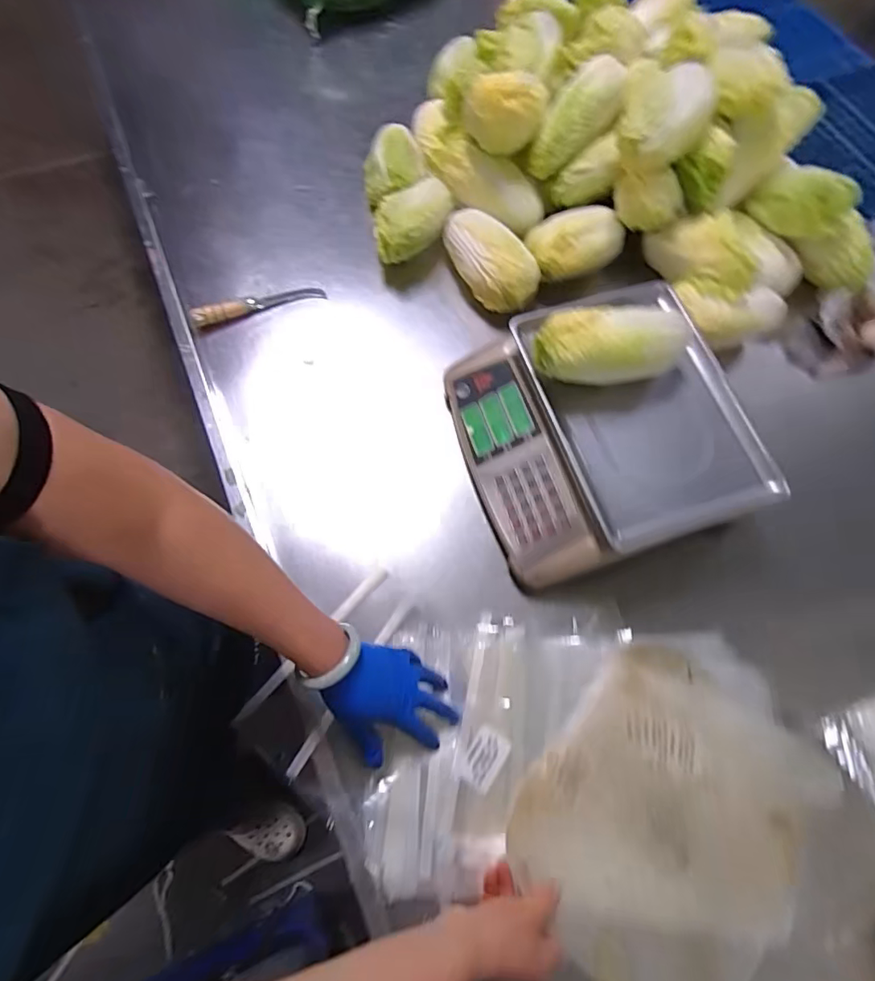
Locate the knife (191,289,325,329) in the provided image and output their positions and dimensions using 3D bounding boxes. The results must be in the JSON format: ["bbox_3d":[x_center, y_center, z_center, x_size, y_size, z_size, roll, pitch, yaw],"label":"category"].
[{"bbox_3d":[-0.265,-0.279,0.771,0.193,0.033,0.027,-23,67,-11],"label":"knife"}]

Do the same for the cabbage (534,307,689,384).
[{"bbox_3d":[0.201,-0.170,0.598,0.177,0.065,0.070,-8,70,-7],"label":"cabbage"}]

